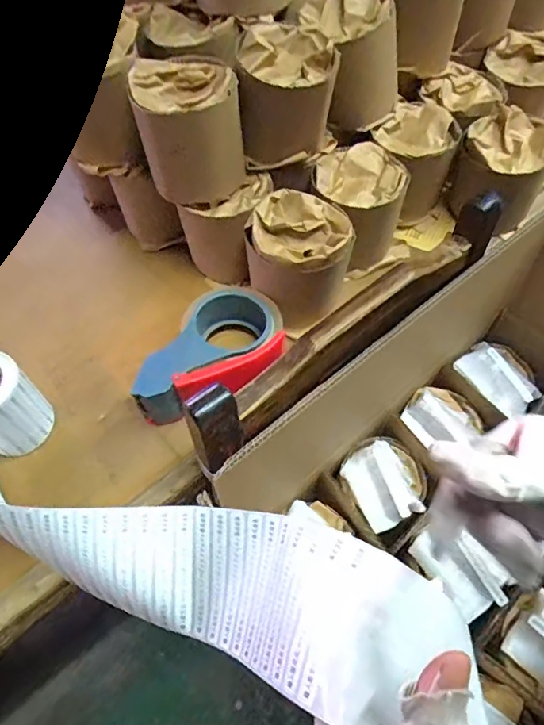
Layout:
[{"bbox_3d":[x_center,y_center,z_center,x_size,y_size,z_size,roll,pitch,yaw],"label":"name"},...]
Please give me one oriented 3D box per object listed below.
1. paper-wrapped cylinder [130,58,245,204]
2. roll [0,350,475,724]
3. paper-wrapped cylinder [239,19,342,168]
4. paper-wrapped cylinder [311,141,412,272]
[{"bbox_3d":[-0.079,-0.231,0.492,0.099,0.098,0.106,-1,60,1],"label":"paper-wrapped cylinder"},{"bbox_3d":[-0.092,0.103,0.337,0.426,0.088,0.105,15,60,29],"label":"roll"},{"bbox_3d":[0.016,-0.271,0.510,0.095,0.099,0.095,6,60,5],"label":"paper-wrapped cylinder"},{"bbox_3d":[0.093,-0.175,0.565,0.093,0.107,0.092,-1,60,1],"label":"paper-wrapped cylinder"}]

